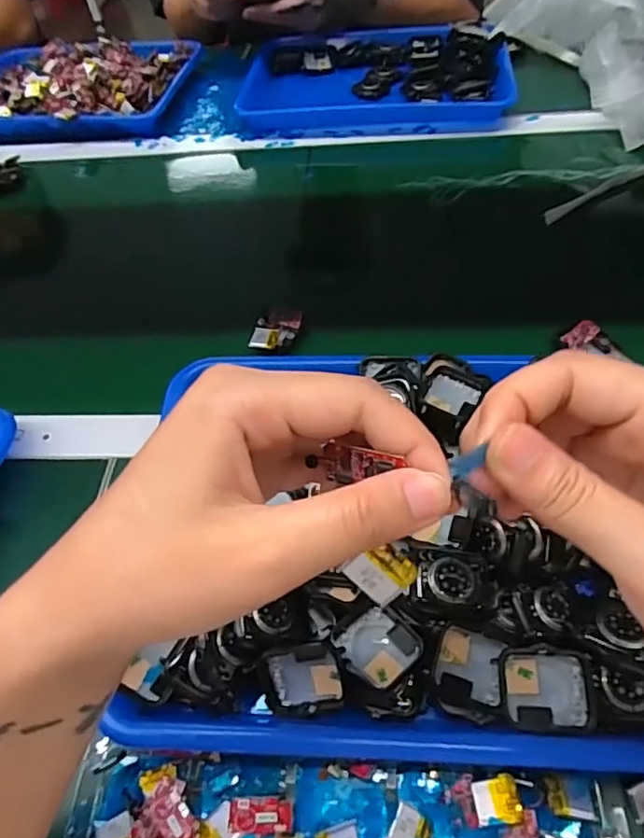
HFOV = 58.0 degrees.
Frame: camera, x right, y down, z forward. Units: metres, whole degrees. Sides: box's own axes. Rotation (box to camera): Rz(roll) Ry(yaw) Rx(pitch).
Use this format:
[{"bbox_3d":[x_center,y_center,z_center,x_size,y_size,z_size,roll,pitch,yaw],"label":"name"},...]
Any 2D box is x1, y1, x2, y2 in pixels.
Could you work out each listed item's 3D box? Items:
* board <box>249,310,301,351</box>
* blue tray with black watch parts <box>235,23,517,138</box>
[{"bbox_3d":[-0.038,-0.074,0.476,0.036,0.011,0.043,7,54,11],"label":"board"},{"bbox_3d":[0.065,-0.437,0.736,0.329,0.039,0.242,3,53,7],"label":"blue tray with black watch parts"}]

